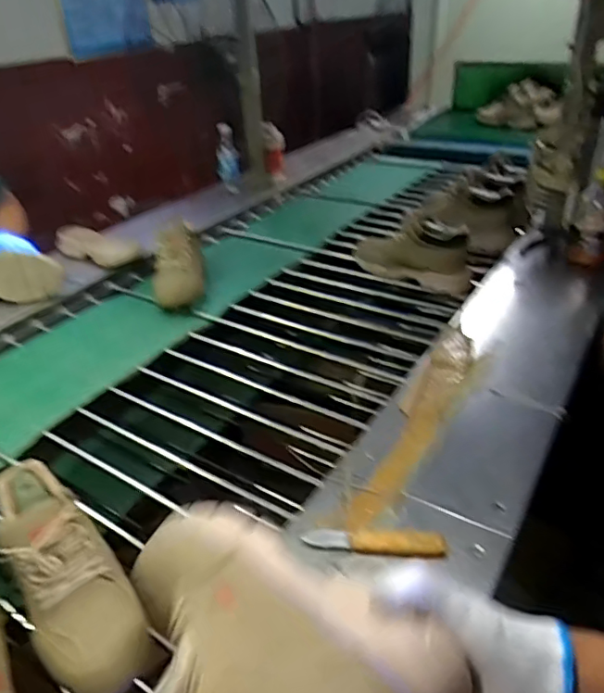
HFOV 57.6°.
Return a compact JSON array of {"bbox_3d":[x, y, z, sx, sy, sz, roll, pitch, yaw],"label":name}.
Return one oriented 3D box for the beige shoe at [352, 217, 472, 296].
[{"bbox_3d":[0.234,-0.224,1.253,0.289,0.126,0.098,23,41,33],"label":"beige shoe"}]

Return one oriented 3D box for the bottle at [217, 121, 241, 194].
[{"bbox_3d":[-0.243,-0.608,1.815,0.073,0.234,0.067,-6,34,-5],"label":"bottle"}]

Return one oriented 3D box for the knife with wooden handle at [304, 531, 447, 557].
[{"bbox_3d":[0.083,0.225,0.636,0.159,0.016,0.026,2,34,7],"label":"knife with wooden handle"}]

